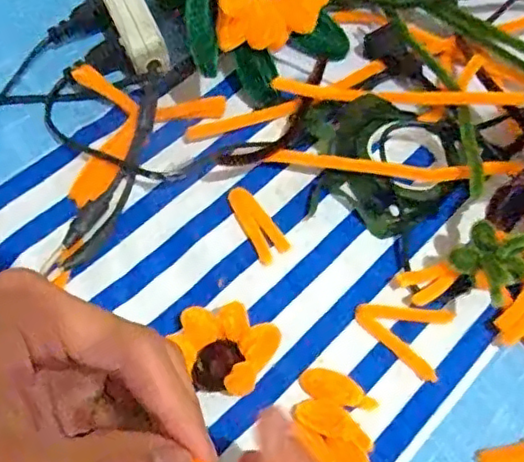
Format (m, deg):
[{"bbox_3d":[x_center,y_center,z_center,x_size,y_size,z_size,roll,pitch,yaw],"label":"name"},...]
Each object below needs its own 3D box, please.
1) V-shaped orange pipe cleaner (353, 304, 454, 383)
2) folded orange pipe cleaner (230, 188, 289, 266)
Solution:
[{"bbox_3d":[0.077,0.059,0.329,0.052,0.004,0.039,4,65,-1],"label":"V-shaped orange pipe cleaner"},{"bbox_3d":[-0.004,-0.004,0.354,0.018,0.009,0.046,-34,71,-17],"label":"folded orange pipe cleaner"}]

